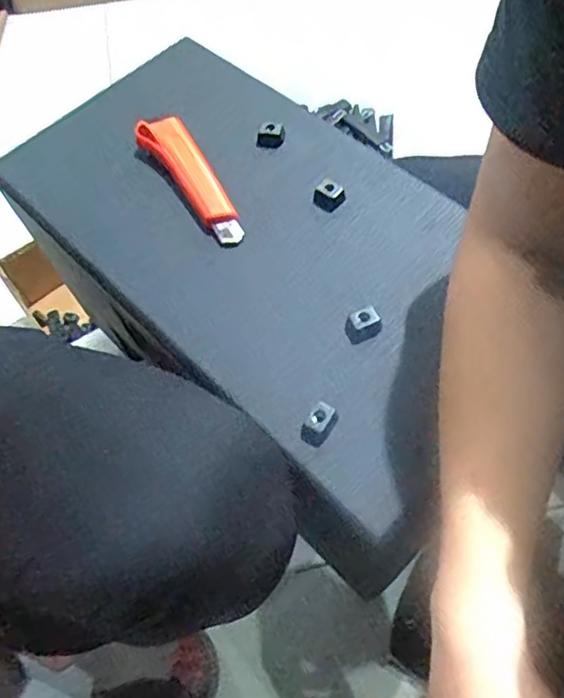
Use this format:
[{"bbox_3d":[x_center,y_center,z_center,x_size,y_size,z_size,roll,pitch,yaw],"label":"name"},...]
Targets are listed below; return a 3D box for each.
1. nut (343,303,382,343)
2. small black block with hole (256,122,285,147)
[{"bbox_3d":[0.058,-0.017,0.441,0.025,0.015,0.018,-24,55,-12],"label":"nut"},{"bbox_3d":[-0.010,-0.187,0.543,0.024,0.012,0.020,-6,54,1],"label":"small black block with hole"}]

